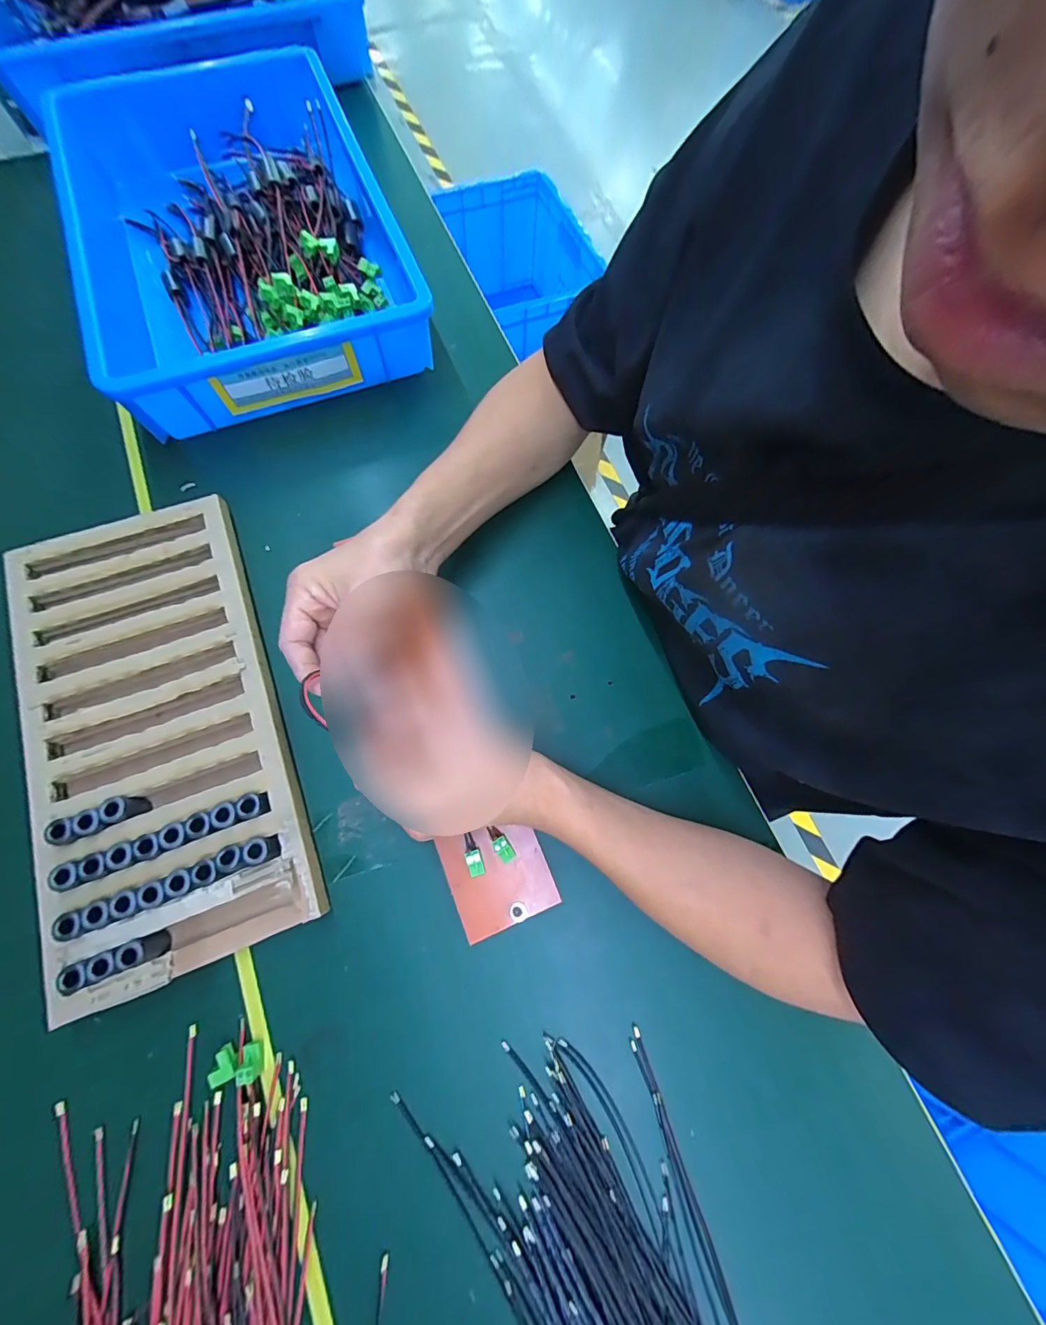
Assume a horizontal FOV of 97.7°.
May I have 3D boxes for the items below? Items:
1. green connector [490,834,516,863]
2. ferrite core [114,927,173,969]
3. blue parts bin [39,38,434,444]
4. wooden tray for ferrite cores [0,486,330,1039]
[{"bbox_3d":[-0.014,0.137,0.334,0.013,0.014,0.018,-30,75,-11],"label":"green connector"},{"bbox_3d":[-0.256,0.193,0.308,0.016,0.030,0.017,-21,74,-8],"label":"ferrite core"},{"bbox_3d":[-0.311,-0.476,0.494,0.286,0.098,0.511,-22,74,-9],"label":"blue parts bin"},{"bbox_3d":[-0.285,0.045,0.357,0.176,0.035,0.356,-20,74,-8],"label":"wooden tray for ferrite cores"}]

